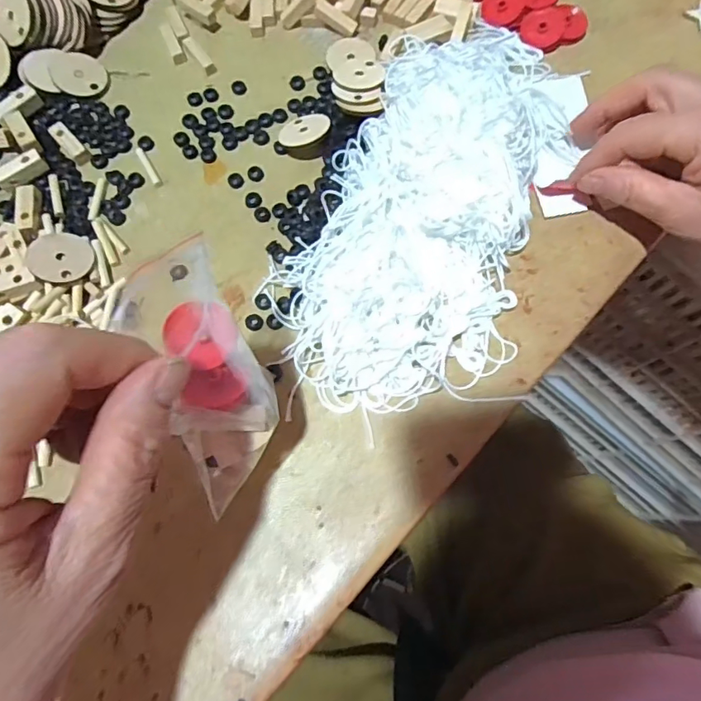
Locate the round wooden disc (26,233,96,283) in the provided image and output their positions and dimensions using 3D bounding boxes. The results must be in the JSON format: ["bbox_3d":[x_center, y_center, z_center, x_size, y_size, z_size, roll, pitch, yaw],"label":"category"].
[{"bbox_3d":[-0.171,-0.056,0.305,0.036,0.007,0.035,9,52,-12],"label":"round wooden disc"}]

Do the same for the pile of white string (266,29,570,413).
[{"bbox_3d":[0.053,-0.095,0.307,0.133,0.042,0.272,20,74,7],"label":"pile of white string"}]

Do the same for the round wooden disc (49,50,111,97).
[{"bbox_3d":[-0.184,-0.187,0.353,0.035,0.004,0.033,-1,76,-23],"label":"round wooden disc"}]

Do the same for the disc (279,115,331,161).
[{"bbox_3d":[-0.029,-0.140,0.338,0.033,0.011,0.031,0,73,1],"label":"disc"}]

